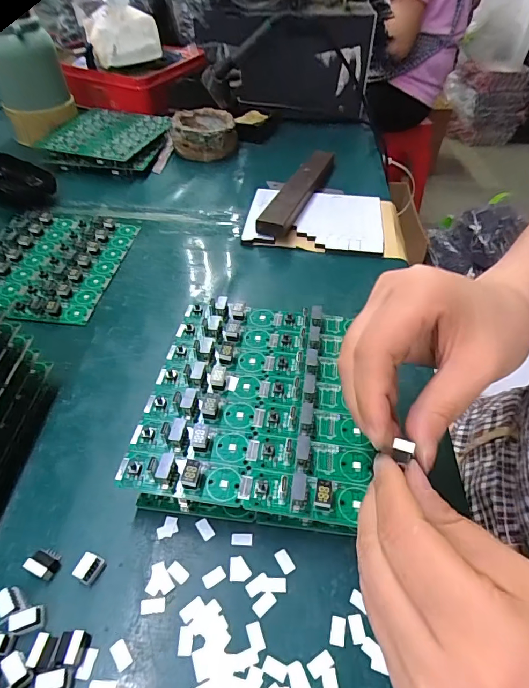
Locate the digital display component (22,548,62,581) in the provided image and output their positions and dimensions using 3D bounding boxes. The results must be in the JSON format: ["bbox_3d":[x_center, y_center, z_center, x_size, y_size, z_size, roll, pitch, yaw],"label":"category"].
[{"bbox_3d":[-0.114,0.113,0.212,0.014,0.010,0.013,16,49,14],"label":"digital display component"}]

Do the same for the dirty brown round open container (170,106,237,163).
[{"bbox_3d":[-0.083,-0.288,0.567,0.084,0.046,0.084,-4,47,-4],"label":"dirty brown round open container"}]

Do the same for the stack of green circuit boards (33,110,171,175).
[{"bbox_3d":[-0.208,-0.270,0.554,0.142,0.035,0.133,7,47,6],"label":"stack of green circuit boards"}]

